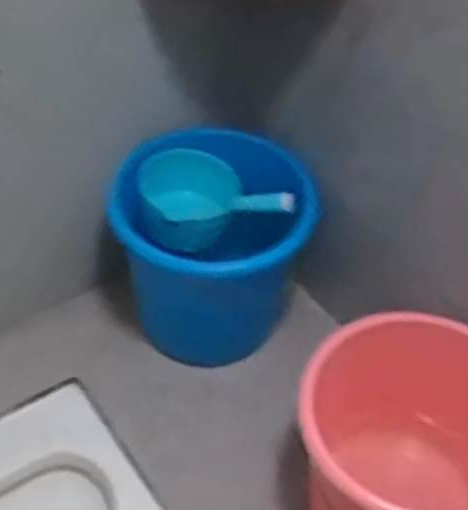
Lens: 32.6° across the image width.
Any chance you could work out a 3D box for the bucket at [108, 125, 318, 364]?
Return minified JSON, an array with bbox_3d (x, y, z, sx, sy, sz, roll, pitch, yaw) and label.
[{"bbox_3d":[-0.047,0.010,1.491,0.293,0.388,0.300,2,45,-3],"label":"bucket"}]

